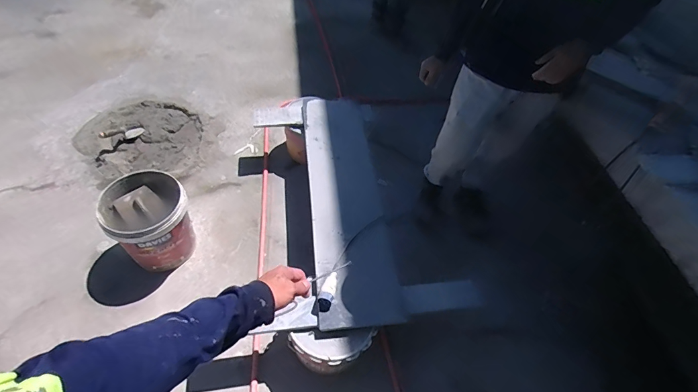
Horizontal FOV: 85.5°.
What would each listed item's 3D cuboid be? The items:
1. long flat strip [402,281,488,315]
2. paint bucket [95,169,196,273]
[{"bbox_3d":[0.342,0.360,1.352,0.340,0.018,0.109,2,53,-26],"label":"long flat strip"},{"bbox_3d":[-0.784,0.105,1.526,0.305,0.320,0.287,3,52,-4],"label":"paint bucket"}]

